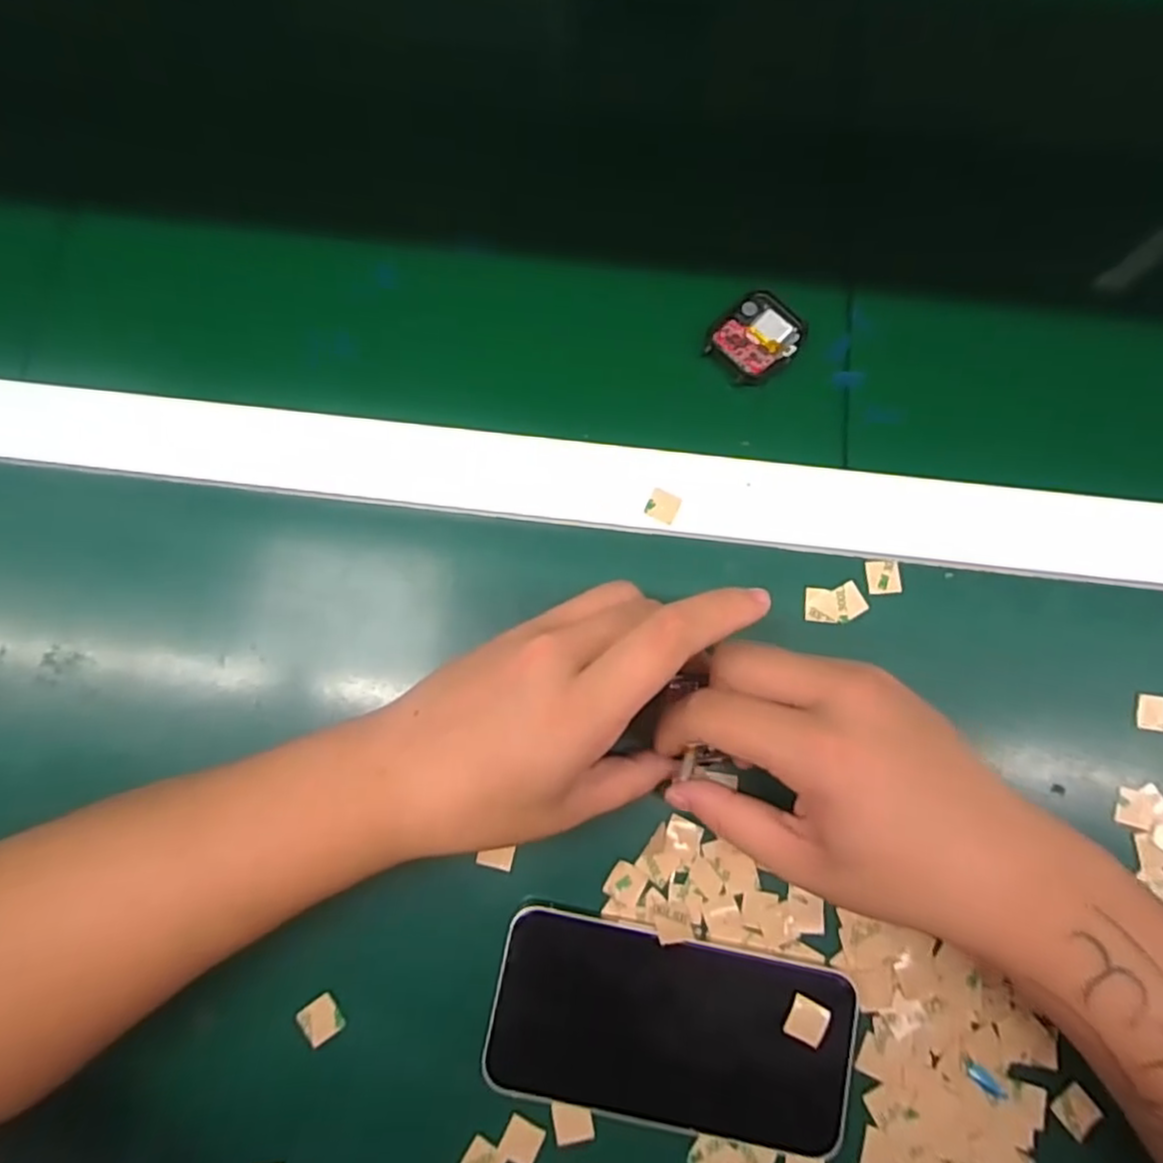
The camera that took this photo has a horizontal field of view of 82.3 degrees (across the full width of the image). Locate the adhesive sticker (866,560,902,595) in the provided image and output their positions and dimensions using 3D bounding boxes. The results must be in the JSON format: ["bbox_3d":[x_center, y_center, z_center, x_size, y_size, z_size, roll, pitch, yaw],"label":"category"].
[{"bbox_3d":[0.141,-0.002,0.309,0.015,0.004,0.016,-3,79,0],"label":"adhesive sticker"}]

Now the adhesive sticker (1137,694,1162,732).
[{"bbox_3d":[0.260,0.060,0.301,0.015,0.004,0.016,9,79,2],"label":"adhesive sticker"}]

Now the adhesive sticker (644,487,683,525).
[{"bbox_3d":[0.039,-0.036,0.315,0.015,0.004,0.015,25,75,3],"label":"adhesive sticker"}]

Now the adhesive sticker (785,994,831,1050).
[{"bbox_3d":[0.092,0.178,0.269,0.015,0.004,0.016,26,81,5],"label":"adhesive sticker"}]

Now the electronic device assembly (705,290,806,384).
[{"bbox_3d":[0.087,-0.121,0.330,0.037,0.005,0.045,41,82,7],"label":"electronic device assembly"}]

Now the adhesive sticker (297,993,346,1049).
[{"bbox_3d":[-0.109,0.185,0.280,0.015,0.004,0.016,-34,81,-6],"label":"adhesive sticker"}]

